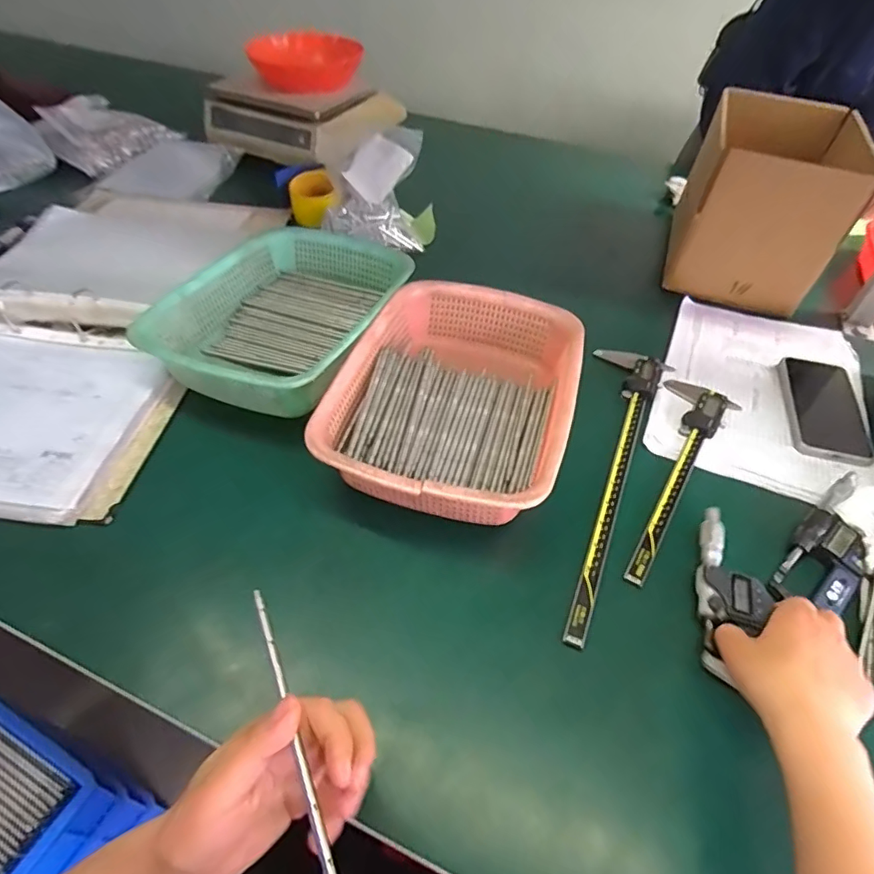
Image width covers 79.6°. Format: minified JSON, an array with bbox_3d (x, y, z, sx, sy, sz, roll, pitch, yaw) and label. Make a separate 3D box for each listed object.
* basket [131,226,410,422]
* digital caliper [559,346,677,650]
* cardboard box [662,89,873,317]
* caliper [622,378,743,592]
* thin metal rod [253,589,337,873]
[{"bbox_3d":[-0.177,-0.148,0.633,0.225,0.074,0.304,17,50,11],"label":"basket"},{"bbox_3d":[0.165,0.024,0.537,0.083,0.013,0.383,23,51,16],"label":"digital caliper"},{"bbox_3d":[0.463,-0.339,0.758,0.173,0.197,0.253,18,50,12],"label":"cardboard box"},{"bbox_3d":[0.233,0.024,0.538,0.074,0.014,0.285,31,54,22],"label":"caliper"},{"bbox_3d":[-0.077,0.148,0.275,0.005,0.006,0.160,-18,46,-19],"label":"thin metal rod"}]

